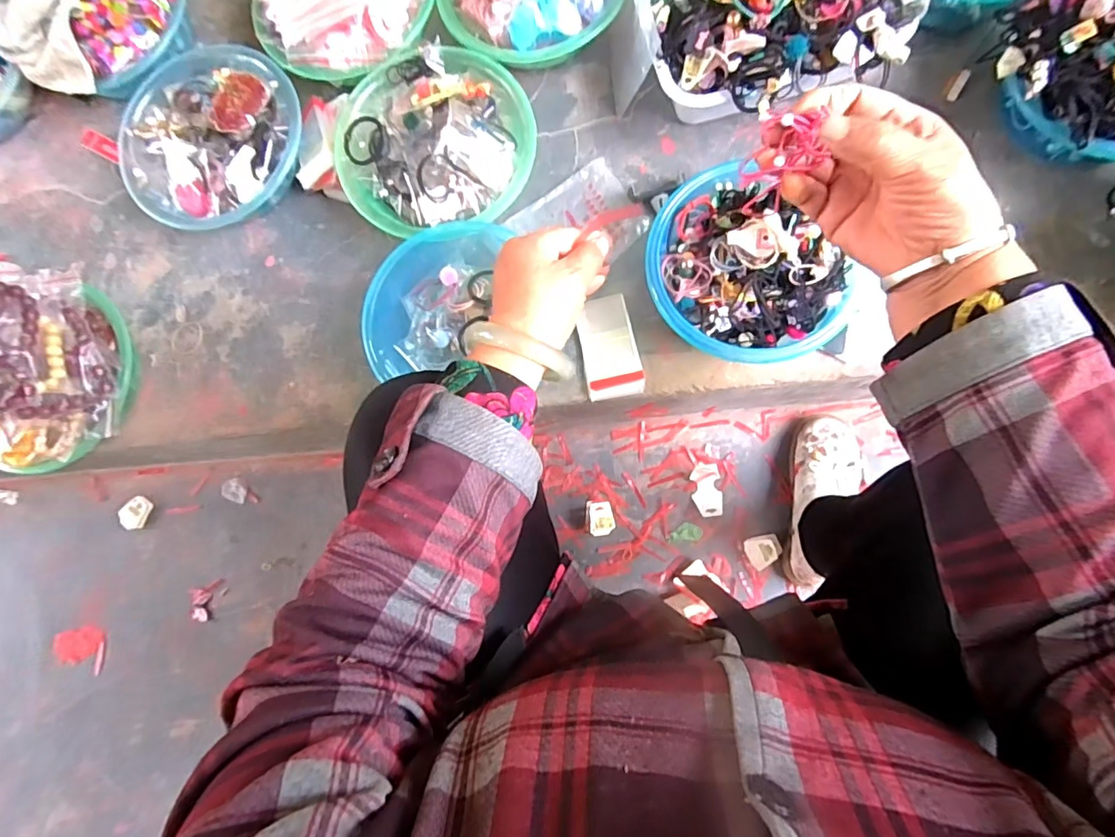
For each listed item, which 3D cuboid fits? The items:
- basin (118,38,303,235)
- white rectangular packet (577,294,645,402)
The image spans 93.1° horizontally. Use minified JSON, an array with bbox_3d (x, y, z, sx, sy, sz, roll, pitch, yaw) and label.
[{"bbox_3d":[-0.439,-0.367,0.677,0.223,0.098,0.224,-1,81,6],"label":"basin"},{"bbox_3d":[0.062,-0.086,0.637,0.065,0.019,0.124,-10,81,3],"label":"white rectangular packet"}]

